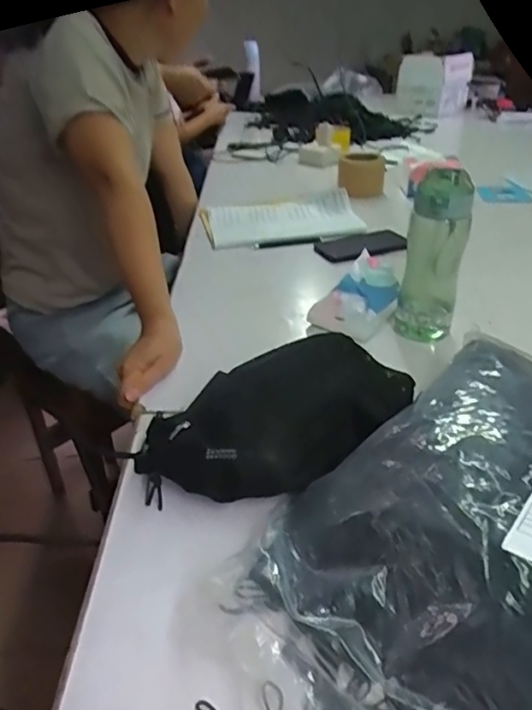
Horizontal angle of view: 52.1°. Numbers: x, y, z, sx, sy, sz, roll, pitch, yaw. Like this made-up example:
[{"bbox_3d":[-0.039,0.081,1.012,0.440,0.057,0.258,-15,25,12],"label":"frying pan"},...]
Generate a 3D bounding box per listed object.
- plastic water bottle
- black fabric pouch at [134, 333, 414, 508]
[{"bbox_3d":[0.205,-0.120,0.669,0.072,0.198,0.060,10,35,17],"label":"plastic water bottle"},{"bbox_3d":[0.018,0.056,0.502,0.269,0.073,0.131,-15,35,-20],"label":"black fabric pouch"}]

